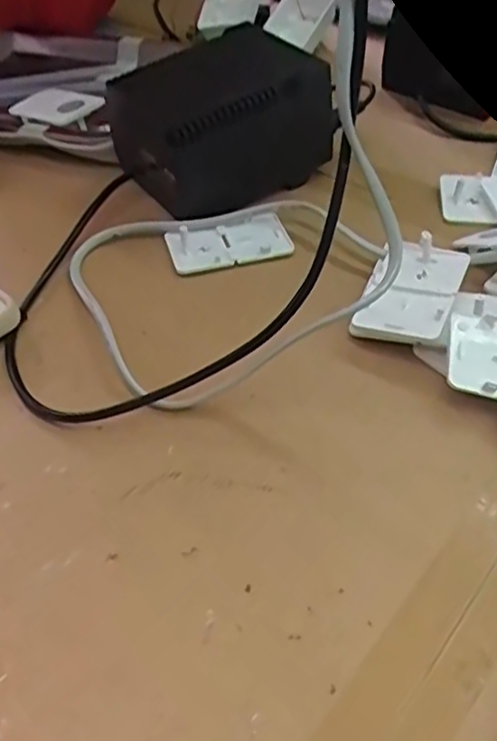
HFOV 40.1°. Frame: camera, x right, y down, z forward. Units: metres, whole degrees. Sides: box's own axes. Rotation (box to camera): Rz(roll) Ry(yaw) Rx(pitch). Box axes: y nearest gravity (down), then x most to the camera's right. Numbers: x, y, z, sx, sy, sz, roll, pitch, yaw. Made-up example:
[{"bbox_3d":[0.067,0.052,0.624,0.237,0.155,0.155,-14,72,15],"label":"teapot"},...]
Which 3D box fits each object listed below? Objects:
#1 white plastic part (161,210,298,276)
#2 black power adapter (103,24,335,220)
[{"bbox_3d":[-0.013,-0.093,0.488,0.086,0.014,0.045,-13,47,-11],"label":"white plastic part"},{"bbox_3d":[-0.024,-0.196,0.525,0.137,0.102,0.116,-25,50,-21],"label":"black power adapter"}]

